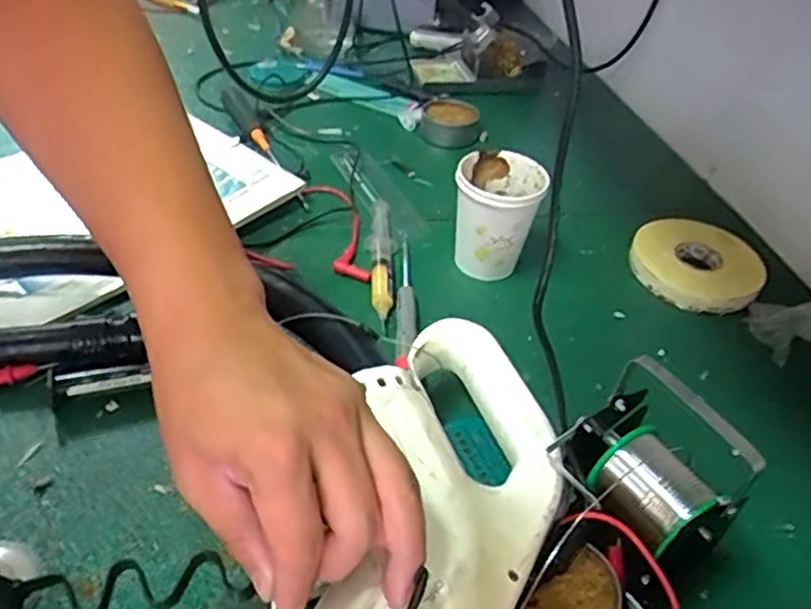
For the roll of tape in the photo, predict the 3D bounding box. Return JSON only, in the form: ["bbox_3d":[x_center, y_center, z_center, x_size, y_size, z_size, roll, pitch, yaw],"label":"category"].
[{"bbox_3d":[0.257,-0.037,0.642,0.108,0.026,0.110,4,40,-3],"label":"roll of tape"}]

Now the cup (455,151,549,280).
[{"bbox_3d":[0.074,-0.070,0.605,0.072,0.088,0.074,15,41,10],"label":"cup"}]

